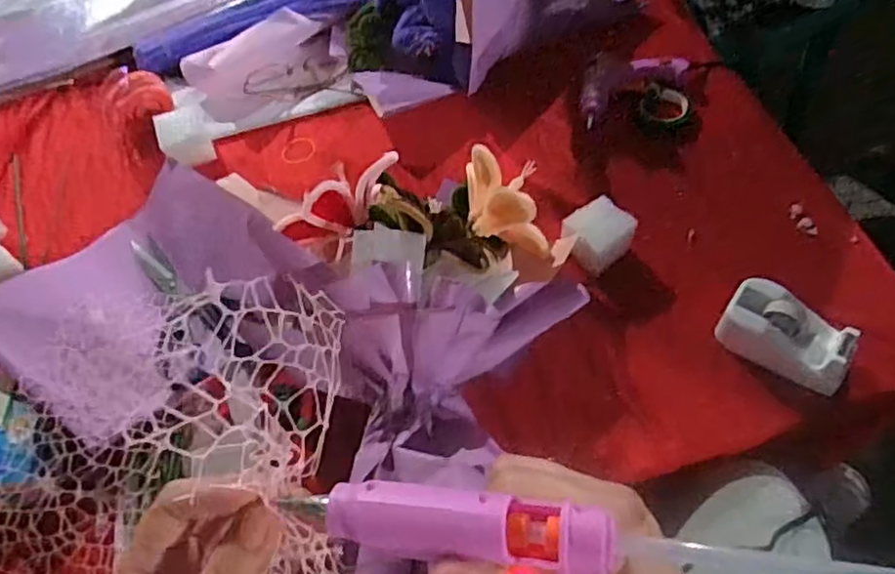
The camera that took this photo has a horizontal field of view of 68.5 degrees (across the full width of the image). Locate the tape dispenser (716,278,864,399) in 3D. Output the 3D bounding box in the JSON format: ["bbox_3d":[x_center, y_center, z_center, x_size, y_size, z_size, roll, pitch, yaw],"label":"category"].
[{"bbox_3d":[0.278,0.043,0.542,0.058,0.047,0.104,-40,64,-18],"label":"tape dispenser"}]

